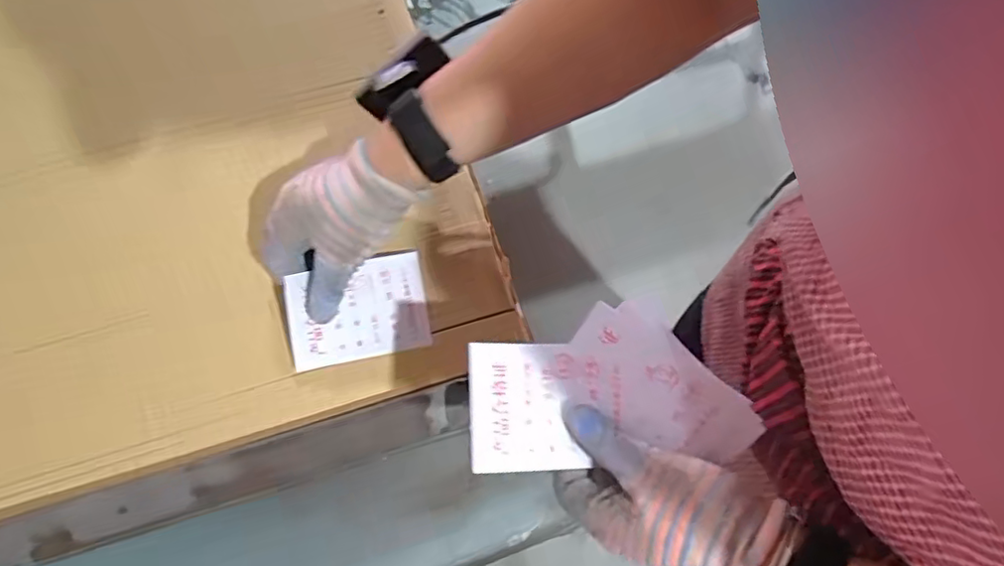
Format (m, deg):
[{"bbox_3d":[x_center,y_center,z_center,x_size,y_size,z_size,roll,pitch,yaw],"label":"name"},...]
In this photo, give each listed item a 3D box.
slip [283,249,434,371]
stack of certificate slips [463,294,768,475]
[{"bbox_3d":[-0.110,0.021,0.463,0.104,0.020,0.074,-11,90,-14],"label":"slip"},{"bbox_3d":[0.065,0.062,0.372,0.166,0.020,0.093,-4,74,1],"label":"stack of certificate slips"}]

